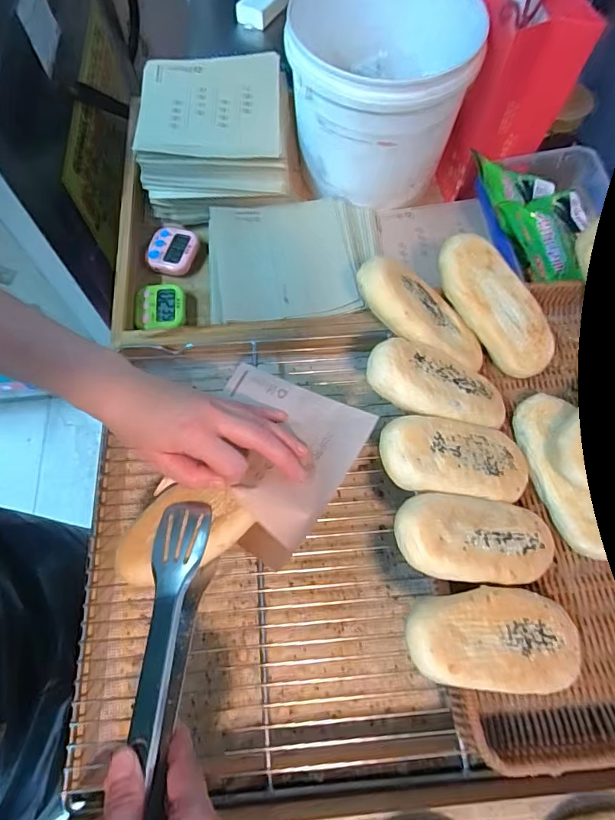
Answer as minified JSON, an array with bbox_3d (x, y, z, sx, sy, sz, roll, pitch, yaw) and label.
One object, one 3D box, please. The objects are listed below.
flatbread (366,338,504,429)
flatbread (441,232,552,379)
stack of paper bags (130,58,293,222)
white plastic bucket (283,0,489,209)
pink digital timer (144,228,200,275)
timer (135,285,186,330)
[{"bbox_3d":[0.116,-0.022,0.408,0.134,0.023,0.064,15,70,-20],"label":"flatbread"},{"bbox_3d":[0.184,-0.101,0.449,0.062,0.029,0.149,-42,99,-14],"label":"flatbread"},{"bbox_3d":[-0.121,-0.361,0.598,0.182,0.081,0.191,-6,67,-2],"label":"stack of paper bags"},{"bbox_3d":[0.077,-0.385,0.557,0.206,0.154,0.194,0,67,0],"label":"white plastic bucket"},{"bbox_3d":[-0.171,-0.203,0.589,0.062,0.020,0.060,5,67,2],"label":"pink digital timer"},{"bbox_3d":[-0.176,-0.122,0.555,0.055,0.018,0.056,-2,71,-2],"label":"timer"}]

